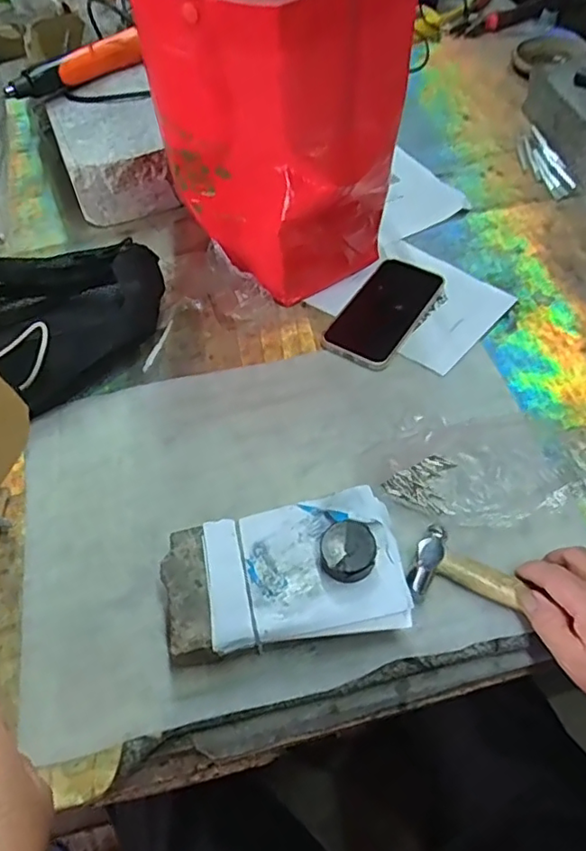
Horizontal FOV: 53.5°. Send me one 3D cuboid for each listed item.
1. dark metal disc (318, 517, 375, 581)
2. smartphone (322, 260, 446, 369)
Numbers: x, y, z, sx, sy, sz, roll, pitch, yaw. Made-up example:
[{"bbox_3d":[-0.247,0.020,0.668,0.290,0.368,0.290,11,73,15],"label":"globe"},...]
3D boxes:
[{"bbox_3d":[0.038,0.089,0.412,0.037,0.024,0.041,0,57,2],"label":"dark metal disc"},{"bbox_3d":[0.094,-0.122,0.604,0.073,0.012,0.152,28,62,18],"label":"smartphone"}]

